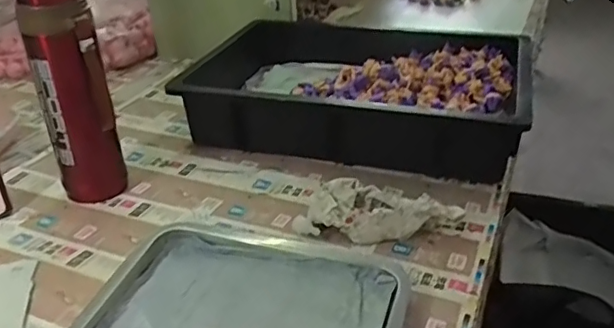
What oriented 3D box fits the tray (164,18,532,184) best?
[{"bbox_3d":[0.081,-0.109,0.815,0.435,0.101,0.332,13,33,20],"label":"tray"}]

